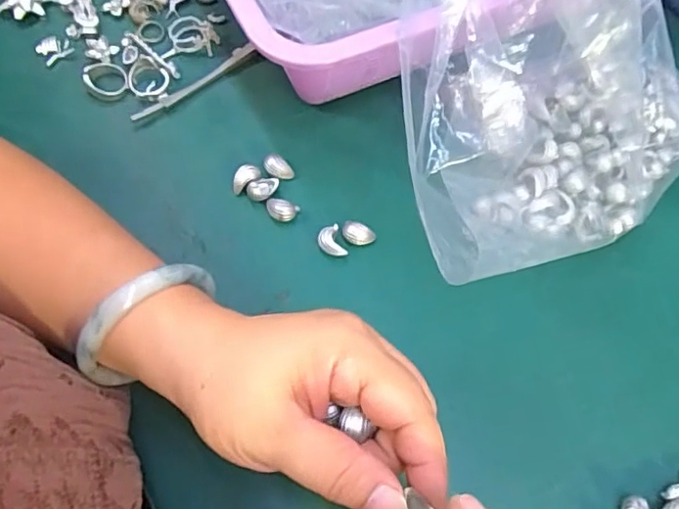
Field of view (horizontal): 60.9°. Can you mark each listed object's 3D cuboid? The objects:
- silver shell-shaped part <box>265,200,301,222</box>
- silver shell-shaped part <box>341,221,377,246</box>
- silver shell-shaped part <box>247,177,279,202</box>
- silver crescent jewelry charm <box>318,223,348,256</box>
[{"bbox_3d":[-0.035,-0.026,0.348,0.020,0.010,0.011,11,68,2],"label":"silver shell-shaped part"},{"bbox_3d":[0.011,-0.013,0.342,0.019,0.007,0.013,4,68,-1],"label":"silver shell-shaped part"},{"bbox_3d":[-0.047,-0.040,0.352,0.019,0.010,0.014,-9,68,-6],"label":"silver shell-shaped part"},{"bbox_3d":[-0.005,-0.006,0.340,0.013,0.009,0.019,-18,69,-7],"label":"silver crescent jewelry charm"}]

